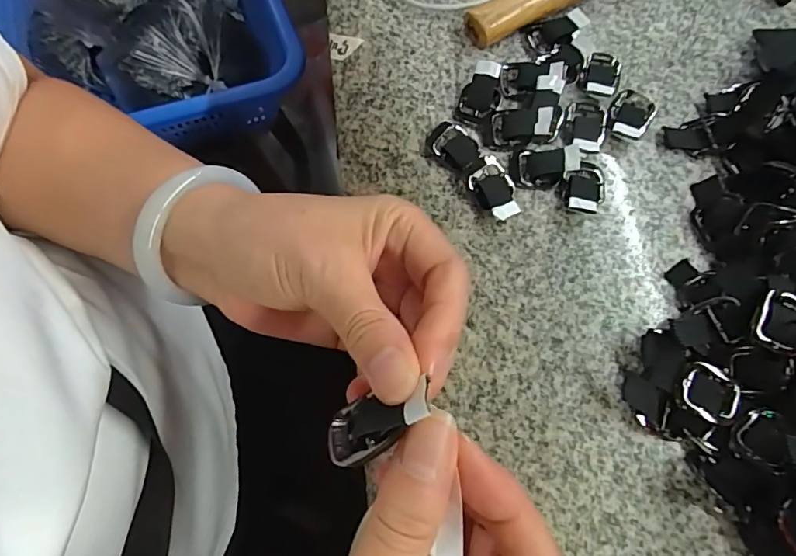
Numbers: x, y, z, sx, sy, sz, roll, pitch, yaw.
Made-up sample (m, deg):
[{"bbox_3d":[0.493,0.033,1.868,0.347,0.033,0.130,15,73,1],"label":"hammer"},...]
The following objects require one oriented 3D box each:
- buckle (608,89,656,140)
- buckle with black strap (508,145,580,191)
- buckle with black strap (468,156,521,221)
[{"bbox_3d":[0.143,-0.101,0.305,0.026,0.012,0.037,32,74,10],"label":"buckle"},{"bbox_3d":[0.086,-0.066,0.291,0.039,0.010,0.025,5,71,2],"label":"buckle with black strap"},{"bbox_3d":[0.057,-0.051,0.288,0.024,0.011,0.037,-28,73,-9],"label":"buckle with black strap"}]

